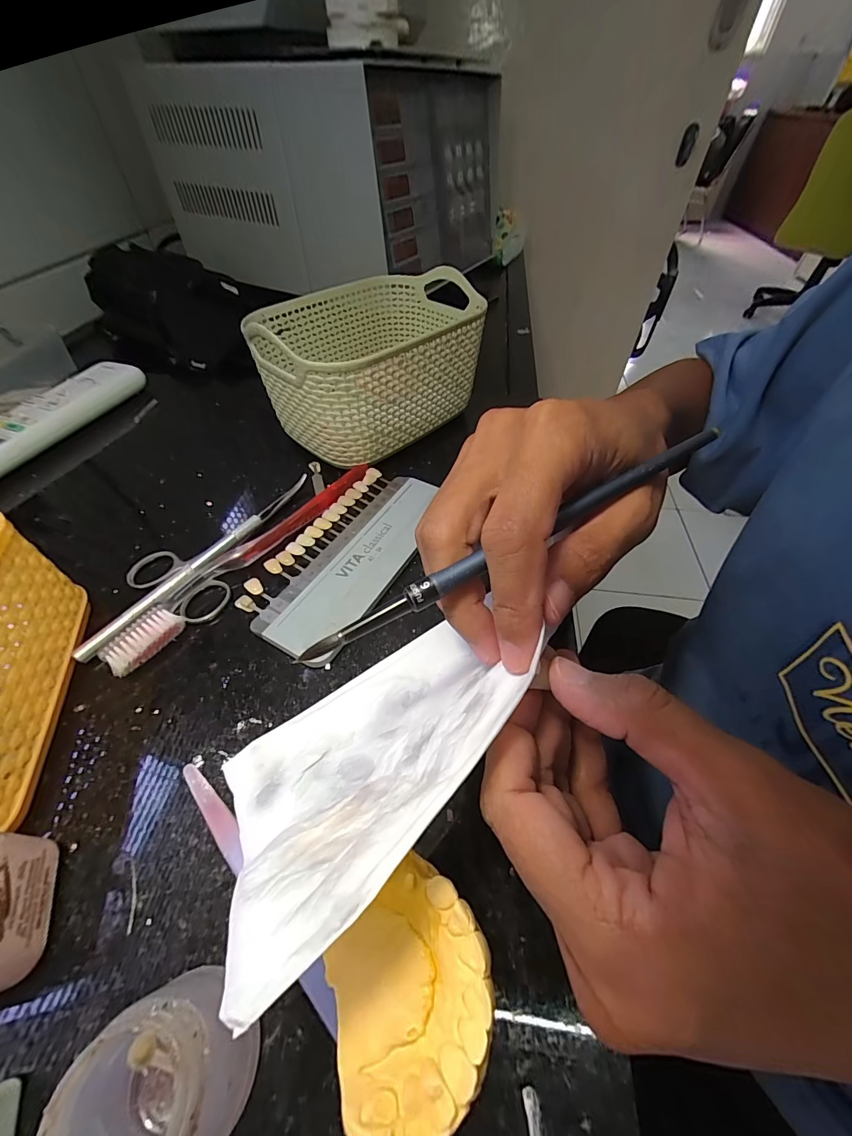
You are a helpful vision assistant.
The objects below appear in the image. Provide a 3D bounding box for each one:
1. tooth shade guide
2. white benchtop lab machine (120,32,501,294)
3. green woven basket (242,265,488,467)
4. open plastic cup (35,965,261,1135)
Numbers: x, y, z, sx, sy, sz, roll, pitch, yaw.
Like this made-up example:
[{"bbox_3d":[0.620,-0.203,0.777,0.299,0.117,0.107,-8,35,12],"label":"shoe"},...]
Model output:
[{"bbox_3d":[-0.045,-0.011,0.243,0.067,0.011,0.143,24,54,18],"label":"tooth shade guide"},{"bbox_3d":[-0.131,-0.553,0.561,0.367,0.222,0.328,25,55,19],"label":"white benchtop lab machine"},{"bbox_3d":[-0.041,-0.159,0.309,0.118,0.086,0.165,38,59,26],"label":"green woven basket"},{"bbox_3d":[-0.067,0.133,0.101,0.038,0.041,0.035,2,50,-2],"label":"open plastic cup"}]

